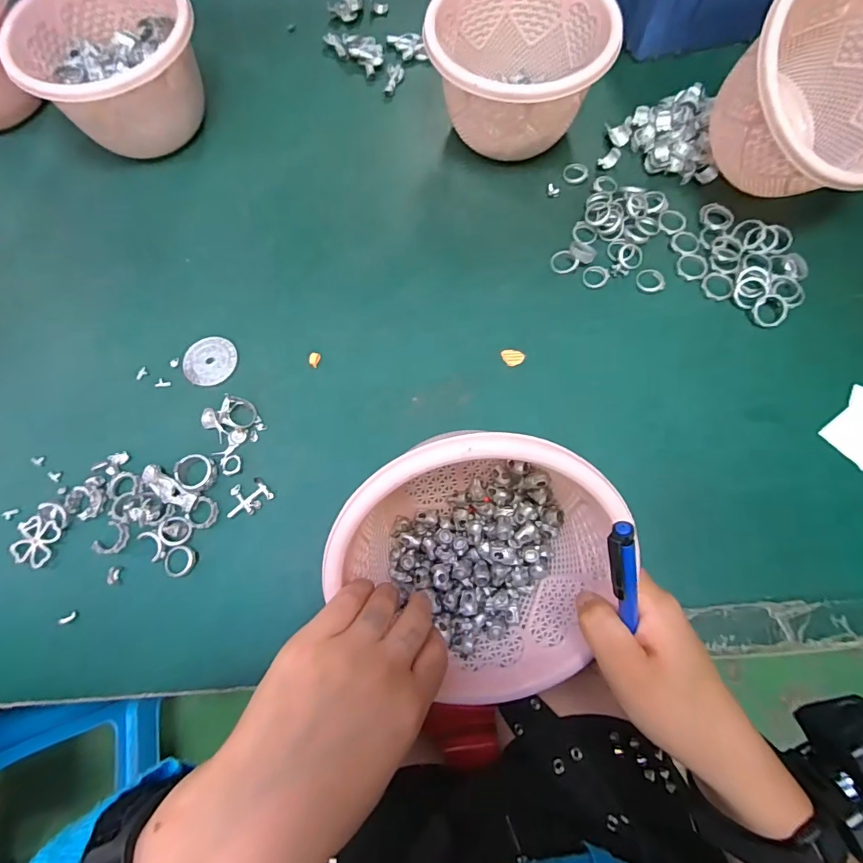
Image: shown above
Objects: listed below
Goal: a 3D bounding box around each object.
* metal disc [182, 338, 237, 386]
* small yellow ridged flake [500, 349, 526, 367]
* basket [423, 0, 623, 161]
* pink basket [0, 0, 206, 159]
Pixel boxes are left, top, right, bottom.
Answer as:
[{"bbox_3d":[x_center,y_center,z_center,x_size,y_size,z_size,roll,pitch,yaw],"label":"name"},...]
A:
[{"bbox_3d":[-0.179,-0.058,0.378,0.039,0.004,0.043,15,73,5],"label":"metal disc"},{"bbox_3d":[0.065,-0.059,0.370,0.018,0.004,0.015,-2,73,0],"label":"small yellow ridged flake"},{"bbox_3d":[0.070,-0.309,0.404,0.138,0.090,0.136,-6,73,-1],"label":"basket"},{"bbox_3d":[-0.281,-0.322,0.421,0.142,0.085,0.145,31,75,10],"label":"pink basket"}]

